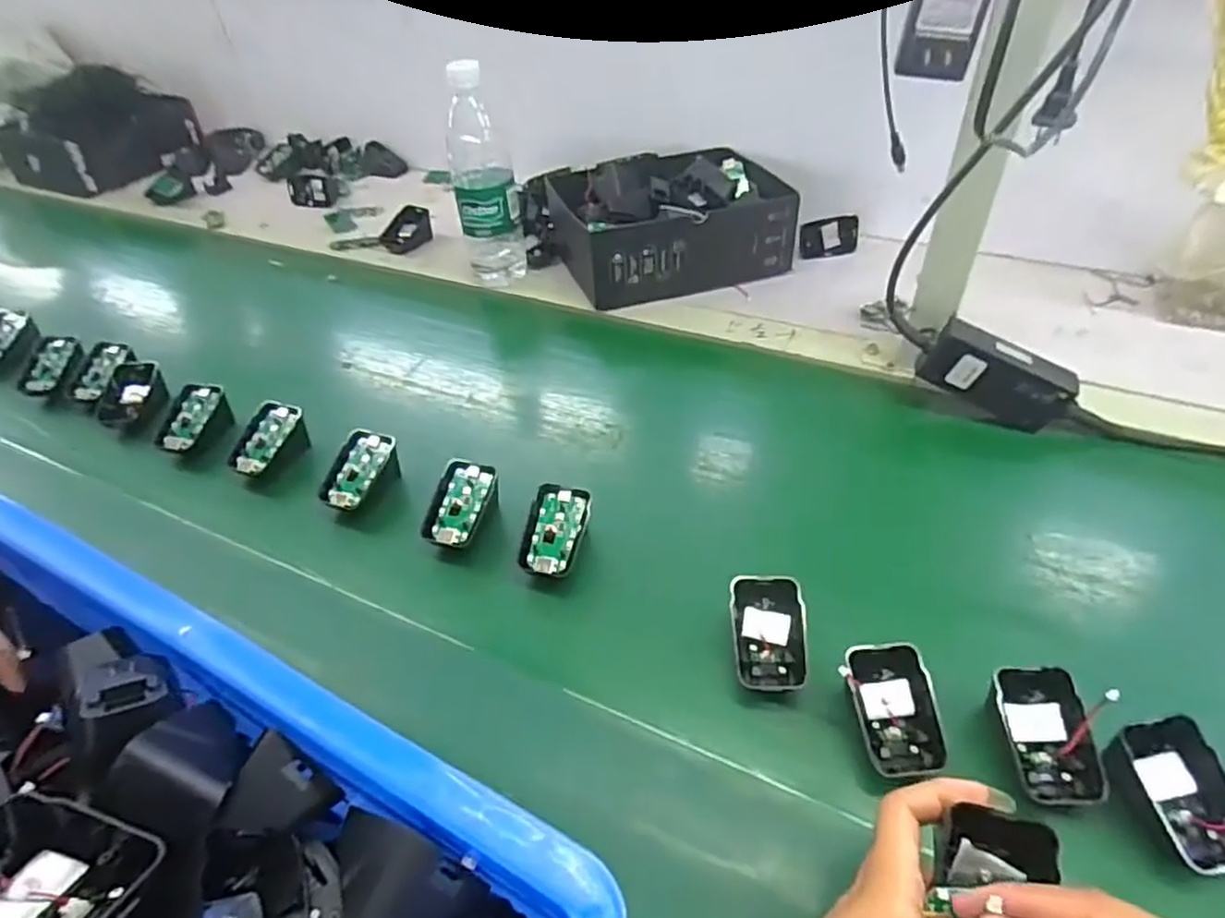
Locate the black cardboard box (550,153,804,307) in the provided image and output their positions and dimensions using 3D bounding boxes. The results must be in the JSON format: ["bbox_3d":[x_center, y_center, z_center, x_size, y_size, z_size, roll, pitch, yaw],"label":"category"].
[{"bbox_3d":[0.073,-0.276,0.795,0.258,0.092,0.167,-16,45,-11],"label":"black cardboard box"}]

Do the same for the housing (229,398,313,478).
[{"bbox_3d":[-0.302,-0.012,0.602,0.039,0.042,0.069,16,48,21],"label":"housing"}]

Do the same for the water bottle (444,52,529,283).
[{"bbox_3d":[-0.141,-0.298,0.744,0.065,0.235,0.059,-8,44,-2],"label":"water bottle"}]

